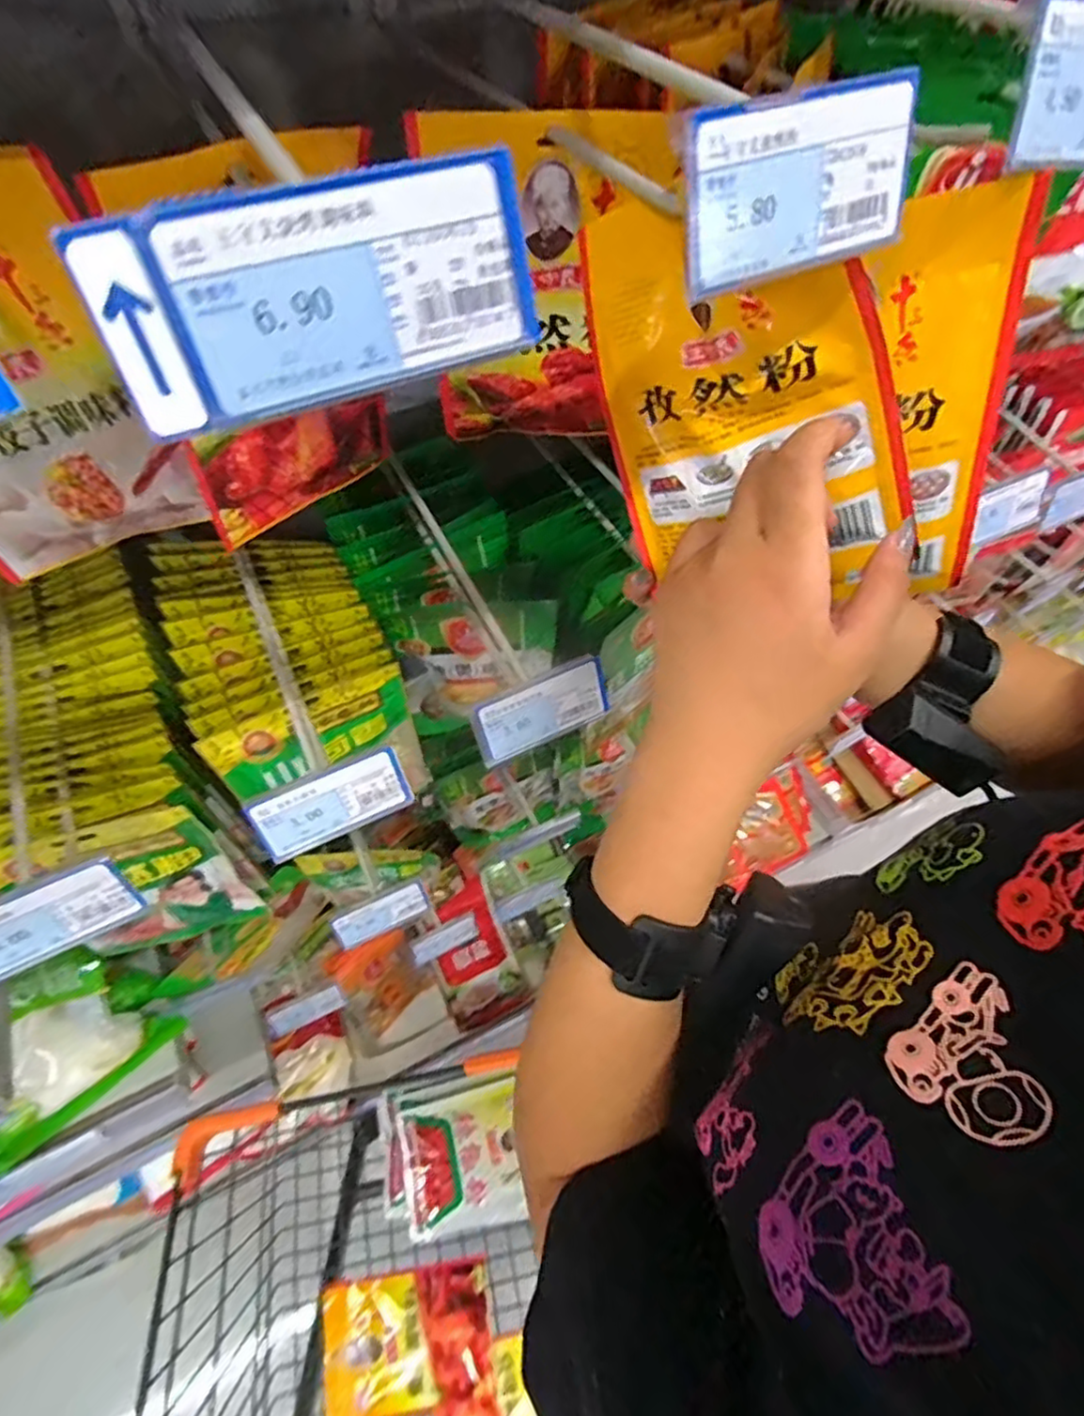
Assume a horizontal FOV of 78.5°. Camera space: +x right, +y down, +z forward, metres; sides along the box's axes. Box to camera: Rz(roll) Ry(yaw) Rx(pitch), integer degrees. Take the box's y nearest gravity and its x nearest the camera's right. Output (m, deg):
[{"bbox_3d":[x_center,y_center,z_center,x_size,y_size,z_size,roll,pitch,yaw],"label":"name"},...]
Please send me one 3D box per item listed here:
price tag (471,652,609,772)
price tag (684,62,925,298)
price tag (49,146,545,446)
[{"bbox_3d":[0.001,0.002,0.390,0.083,0.038,0.004,-27,27,-13],"label":"price tag"},{"bbox_3d":[0.074,-0.148,0.187,0.079,0.042,0.004,-24,41,-15],"label":"price tag"},{"bbox_3d":[-0.046,-0.094,0.148,0.096,0.039,0.004,-24,36,-15],"label":"price tag"}]

